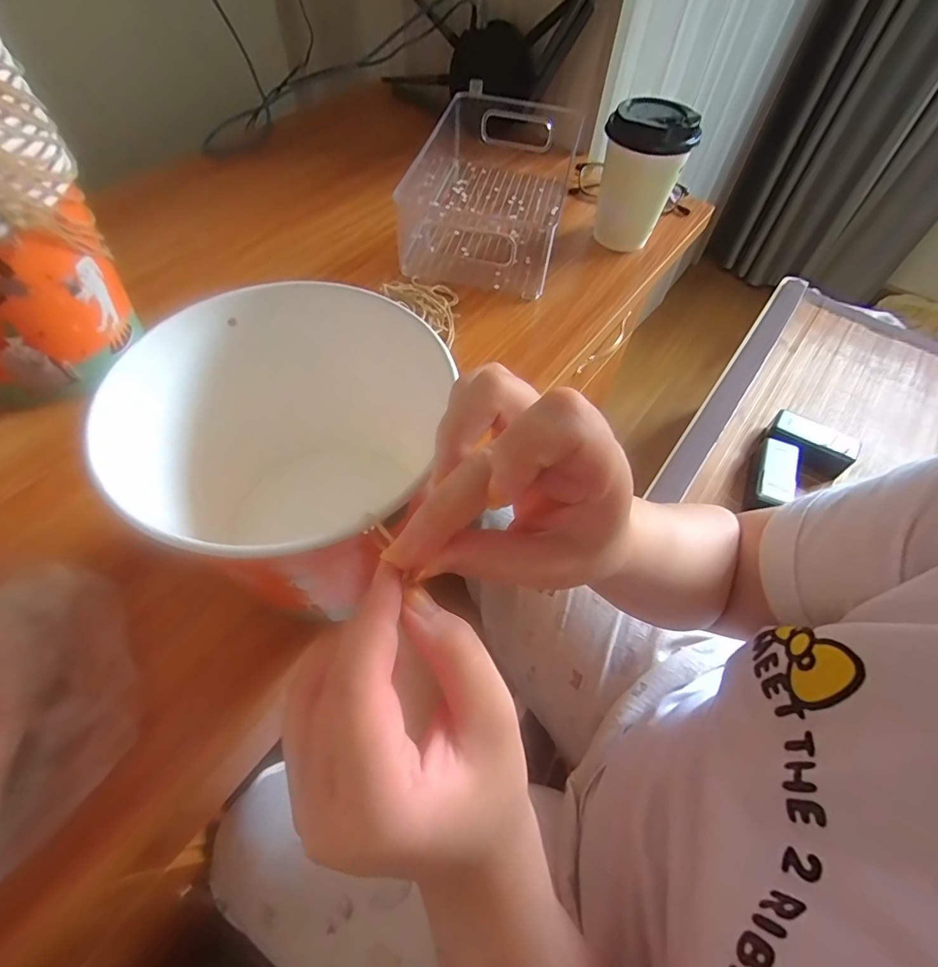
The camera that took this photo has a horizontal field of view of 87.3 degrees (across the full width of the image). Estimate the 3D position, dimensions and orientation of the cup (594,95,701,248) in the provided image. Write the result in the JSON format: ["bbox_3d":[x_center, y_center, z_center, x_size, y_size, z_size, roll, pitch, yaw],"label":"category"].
[{"bbox_3d":[0.170,-0.304,0.499,0.076,0.121,0.086,18,57,8],"label":"cup"}]

